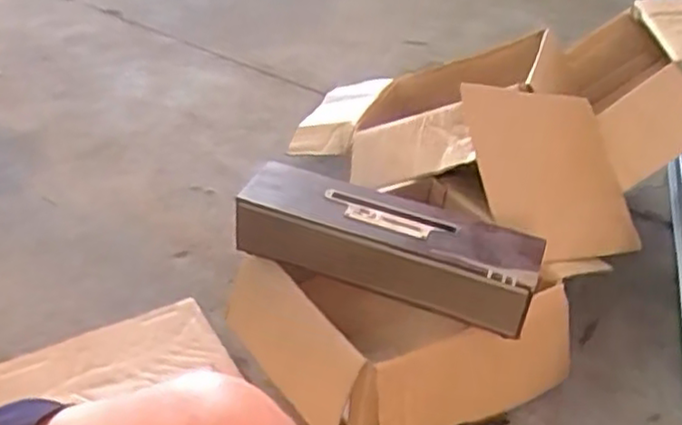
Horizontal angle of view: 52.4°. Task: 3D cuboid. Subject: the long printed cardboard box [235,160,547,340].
[{"bbox_3d":[0.055,0.031,0.889,0.388,0.093,0.114,18,37,17],"label":"long printed cardboard box"}]

